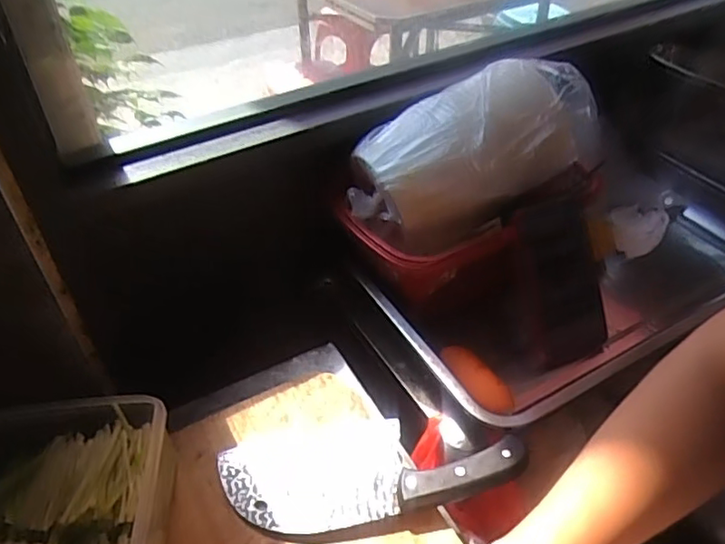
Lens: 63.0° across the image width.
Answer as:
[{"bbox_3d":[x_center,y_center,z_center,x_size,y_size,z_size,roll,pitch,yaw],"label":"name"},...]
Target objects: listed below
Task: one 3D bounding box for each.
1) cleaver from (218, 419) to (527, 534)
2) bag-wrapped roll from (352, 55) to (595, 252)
[{"bbox_3d":[0.005,0.156,0.489,0.238,0.022,0.094,-8,44,-7],"label":"cleaver"},{"bbox_3d":[0.121,-0.122,0.607,0.261,0.129,0.127,-27,50,-24],"label":"bag-wrapped roll"}]

